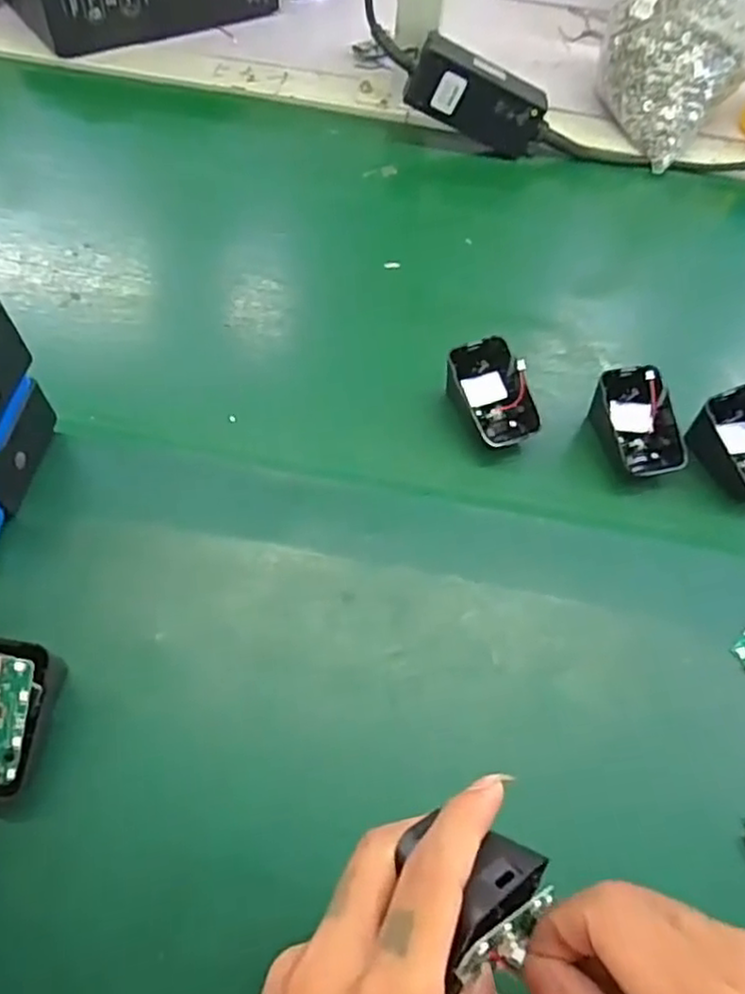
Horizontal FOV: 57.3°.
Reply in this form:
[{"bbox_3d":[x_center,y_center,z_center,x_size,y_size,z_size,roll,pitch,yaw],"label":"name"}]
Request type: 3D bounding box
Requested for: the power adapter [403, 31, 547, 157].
[{"bbox_3d":[0.090,-0.333,0.573,0.118,0.052,0.030,19,57,-15],"label":"power adapter"}]

